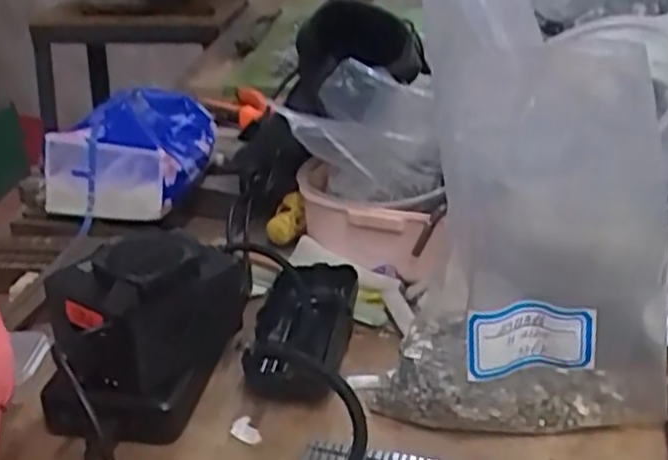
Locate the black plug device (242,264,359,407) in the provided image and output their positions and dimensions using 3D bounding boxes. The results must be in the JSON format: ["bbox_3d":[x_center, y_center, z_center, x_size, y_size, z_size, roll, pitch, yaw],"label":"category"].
[{"bbox_3d":[-0.017,0.056,0.452,0.055,0.021,0.104,5,27,13],"label":"black plug device"}]

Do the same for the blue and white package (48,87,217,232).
[{"bbox_3d":[-0.151,-0.063,0.570,0.095,0.065,0.125,1,26,4],"label":"blue and white package"}]

